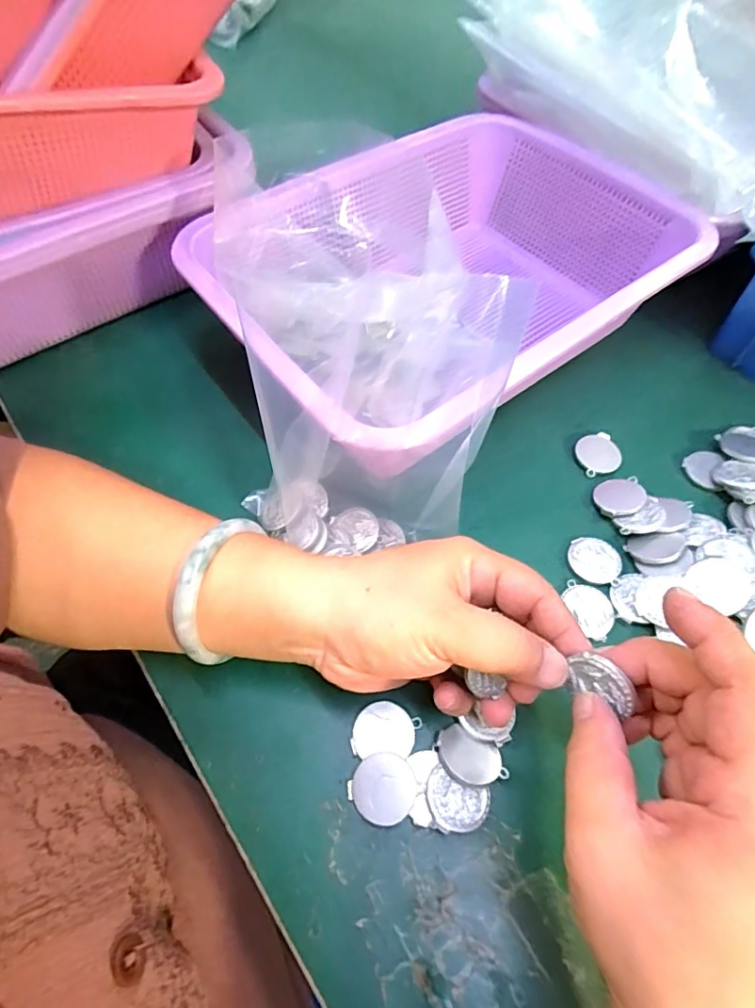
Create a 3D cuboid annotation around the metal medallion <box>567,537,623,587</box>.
[{"bbox_3d":[0.127,0.032,0.308,0.030,0.004,0.027,25,61,13],"label":"metal medallion"}]

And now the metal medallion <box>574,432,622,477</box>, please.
[{"bbox_3d":[0.147,-0.034,0.349,0.031,0.004,0.030,-16,60,-11],"label":"metal medallion"}]

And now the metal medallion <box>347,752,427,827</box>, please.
[{"bbox_3d":[0.003,0.129,0.241,0.030,0.004,0.028,-4,69,9],"label":"metal medallion"}]

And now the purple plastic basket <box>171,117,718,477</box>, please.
[{"bbox_3d":[0.047,-0.151,0.370,0.311,0.086,0.224,-34,65,-19],"label":"purple plastic basket"}]

